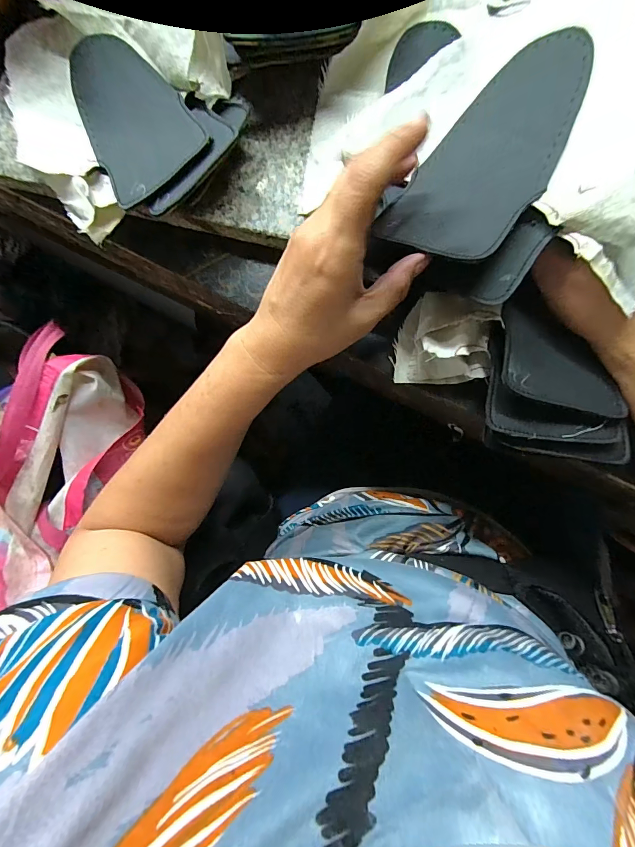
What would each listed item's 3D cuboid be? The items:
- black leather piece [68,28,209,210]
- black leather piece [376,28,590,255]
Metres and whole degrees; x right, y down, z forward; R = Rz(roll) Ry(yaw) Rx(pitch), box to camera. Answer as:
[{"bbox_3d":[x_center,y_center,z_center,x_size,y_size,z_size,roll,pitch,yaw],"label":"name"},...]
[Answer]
[{"bbox_3d":[-0.143,-0.238,0.278,0.076,0.018,0.145,-29,84,2],"label":"black leather piece"},{"bbox_3d":[0.109,-0.171,0.231,0.082,0.012,0.154,35,90,32],"label":"black leather piece"}]

